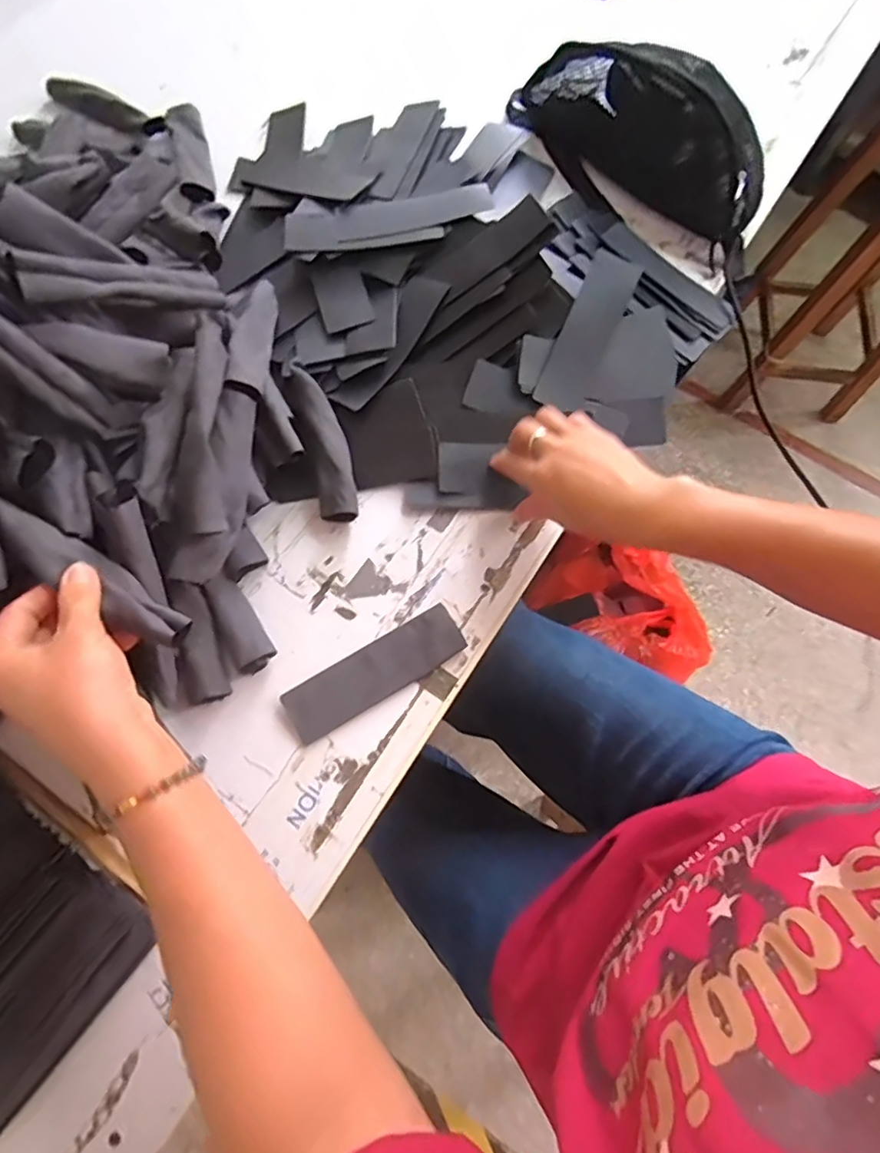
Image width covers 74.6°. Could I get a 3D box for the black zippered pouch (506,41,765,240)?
[{"bbox_3d":[0.202,-0.454,0.585,0.120,0.078,0.284,-41,78,-11],"label":"black zippered pouch"}]

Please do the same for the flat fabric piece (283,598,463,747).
[{"bbox_3d":[-0.052,0.077,0.466,0.148,0.010,0.044,-30,76,-9],"label":"flat fabric piece"}]

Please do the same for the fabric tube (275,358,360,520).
[{"bbox_3d":[-0.103,-0.119,0.495,0.039,0.027,0.146,-19,75,-6],"label":"fabric tube"}]

